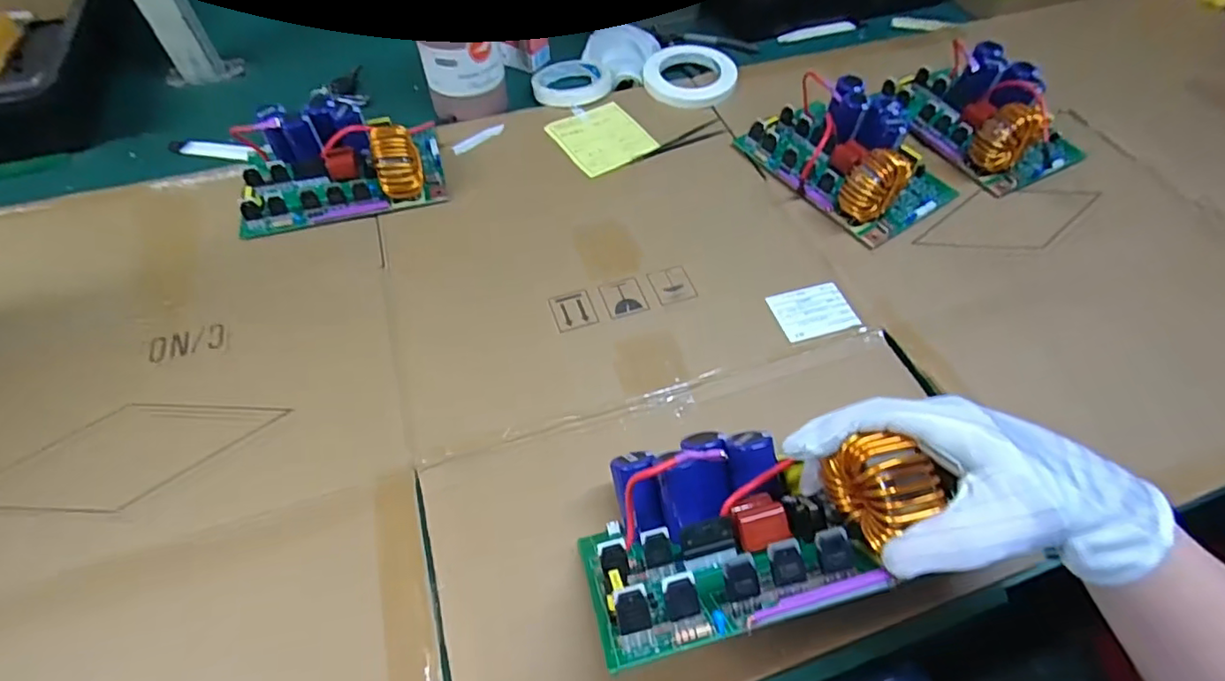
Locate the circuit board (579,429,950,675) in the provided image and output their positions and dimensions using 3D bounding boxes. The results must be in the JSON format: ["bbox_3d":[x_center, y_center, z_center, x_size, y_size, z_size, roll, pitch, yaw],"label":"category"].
[{"bbox_3d":[0.076,0.095,0.339,0.190,0.146,0.075,-12,88,-5],"label":"circuit board"}]

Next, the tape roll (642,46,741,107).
[{"bbox_3d":[0.095,-0.325,0.704,0.111,0.016,0.108,0,56,-1],"label":"tape roll"}]

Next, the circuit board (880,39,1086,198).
[{"bbox_3d":[0.410,-0.256,0.629,0.130,0.063,0.189,-23,60,-15],"label":"circuit board"}]

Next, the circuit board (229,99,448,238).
[{"bbox_3d":[-0.276,-0.184,0.581,0.192,0.061,0.122,-13,57,-9],"label":"circuit board"}]

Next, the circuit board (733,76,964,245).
[{"bbox_3d":[0.242,-0.195,0.589,0.129,0.065,0.194,-33,63,-21],"label":"circuit board"}]

